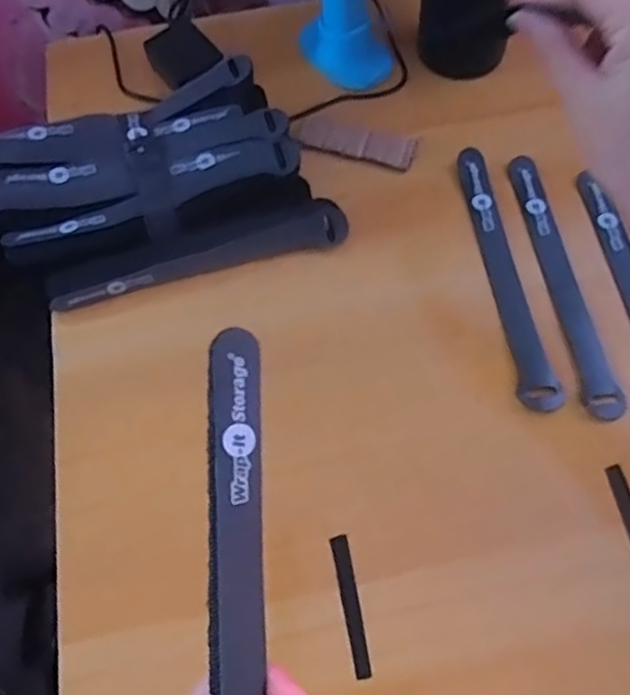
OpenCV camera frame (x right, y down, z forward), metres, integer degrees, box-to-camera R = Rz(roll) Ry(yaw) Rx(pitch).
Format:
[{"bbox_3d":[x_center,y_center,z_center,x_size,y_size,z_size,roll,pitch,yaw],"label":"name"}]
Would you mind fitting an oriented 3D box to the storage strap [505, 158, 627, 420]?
[{"bbox_3d":[0.158,-0.046,0.451,0.023,0.007,0.194,-7,62,0],"label":"storage strap"}]

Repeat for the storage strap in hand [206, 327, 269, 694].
[{"bbox_3d":[-0.030,0.087,0.267,0.021,0.011,0.185,-2,84,3],"label":"storage strap in hand"}]

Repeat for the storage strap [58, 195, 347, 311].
[{"bbox_3d":[-0.075,-0.058,0.460,0.194,0.014,0.024,-16,63,-5],"label":"storage strap"}]

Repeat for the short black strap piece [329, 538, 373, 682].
[{"bbox_3d":[0.020,0.137,0.374,0.010,0.004,0.072,-11,63,-2],"label":"short black strap piece"}]

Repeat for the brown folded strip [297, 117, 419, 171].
[{"bbox_3d":[0.029,-0.150,0.510,0.087,0.004,0.030,20,66,13],"label":"brown folded strip"}]

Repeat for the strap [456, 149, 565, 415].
[{"bbox_3d":[0.122,-0.051,0.453,0.022,0.007,0.197,-7,62,0],"label":"strap"}]

